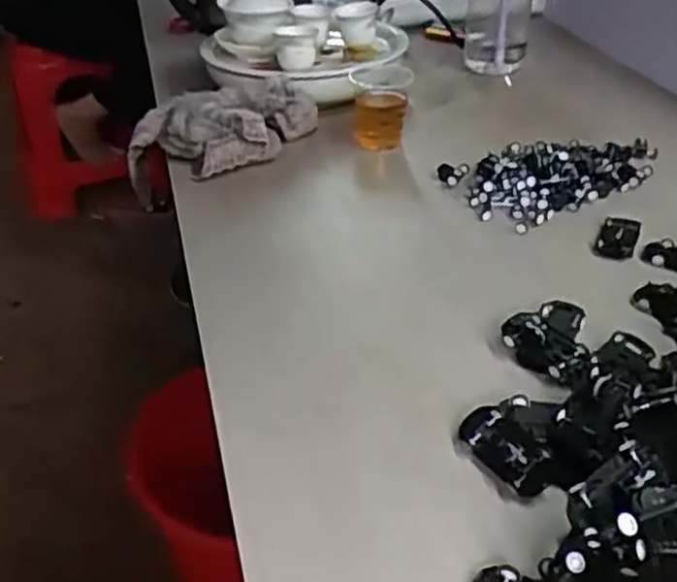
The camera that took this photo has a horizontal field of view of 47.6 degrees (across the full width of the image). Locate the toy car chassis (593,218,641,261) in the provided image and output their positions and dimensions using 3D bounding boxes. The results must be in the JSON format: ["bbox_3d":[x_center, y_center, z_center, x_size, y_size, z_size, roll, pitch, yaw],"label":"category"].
[{"bbox_3d":[0.240,-0.046,0.659,0.032,0.010,0.053,14,38,22],"label":"toy car chassis"}]

